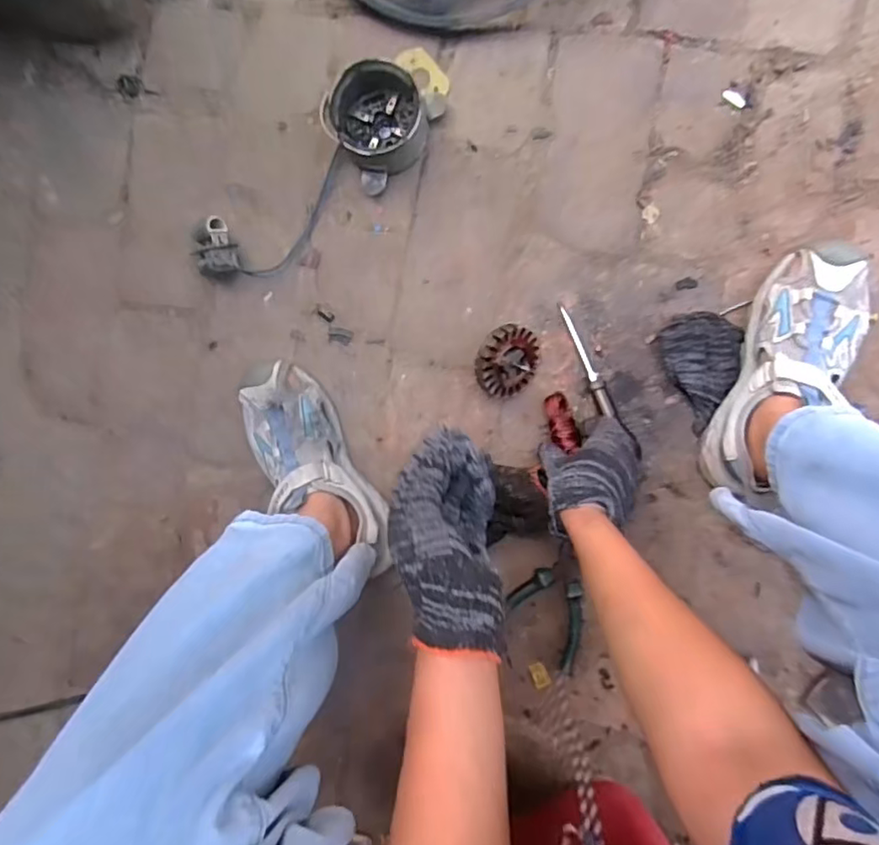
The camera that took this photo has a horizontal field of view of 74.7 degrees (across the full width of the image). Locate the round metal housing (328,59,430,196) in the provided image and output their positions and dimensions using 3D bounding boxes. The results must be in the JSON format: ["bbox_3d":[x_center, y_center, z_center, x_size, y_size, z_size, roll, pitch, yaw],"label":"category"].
[{"bbox_3d":[-0.064,-0.333,0.641,0.098,0.060,0.118,-24,88,5],"label":"round metal housing"}]

